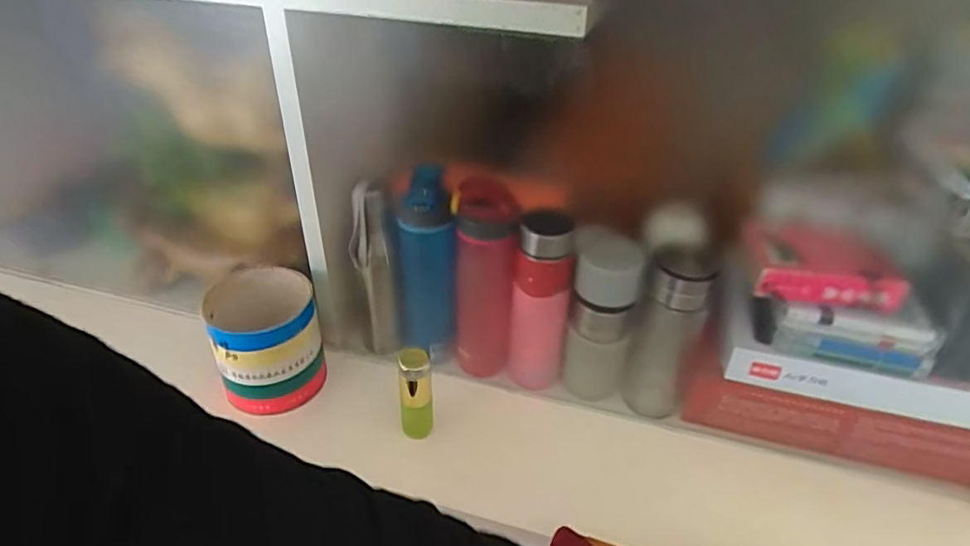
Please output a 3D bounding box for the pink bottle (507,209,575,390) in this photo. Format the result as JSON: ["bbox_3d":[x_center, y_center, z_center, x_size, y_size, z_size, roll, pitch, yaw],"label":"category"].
[{"bbox_3d":[0.064,0.035,0.653,0.064,0.218,0.053,10,37,13],"label":"pink bottle"}]

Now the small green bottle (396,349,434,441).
[{"bbox_3d":[-0.073,0.128,0.600,0.033,0.106,0.032,-4,36,-6],"label":"small green bottle"}]

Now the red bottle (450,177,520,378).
[{"bbox_3d":[-0.002,0.016,0.649,0.066,0.231,0.056,-5,36,-8],"label":"red bottle"}]

